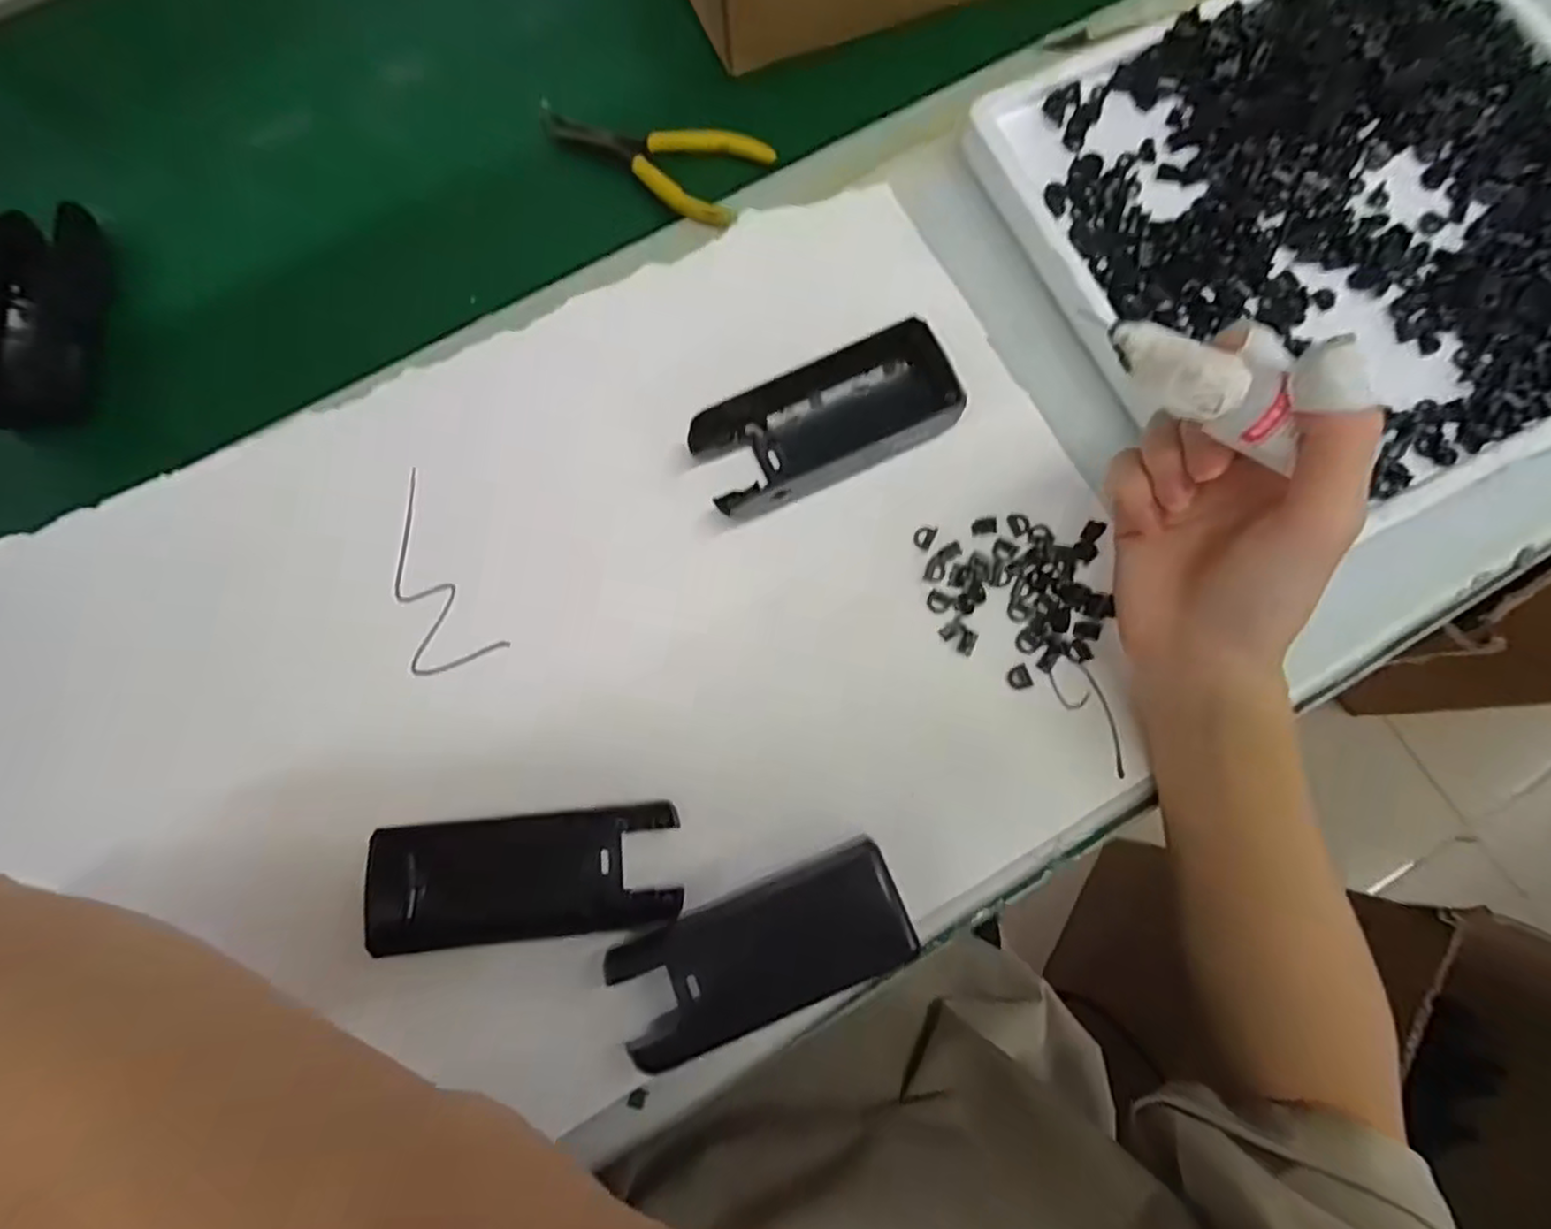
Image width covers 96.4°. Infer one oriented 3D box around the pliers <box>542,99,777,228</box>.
[{"bbox_3d":[-0.060,-0.238,0.349,0.115,0.008,0.058,30,80,7],"label":"pliers"}]

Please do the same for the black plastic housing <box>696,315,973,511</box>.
[{"bbox_3d":[0.020,-0.081,0.296,0.106,0.034,0.052,-24,79,-4],"label":"black plastic housing"}]

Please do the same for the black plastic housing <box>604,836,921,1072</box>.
[{"bbox_3d":[-0.005,0.120,0.247,0.104,0.014,0.043,-22,78,-4],"label":"black plastic housing"}]

